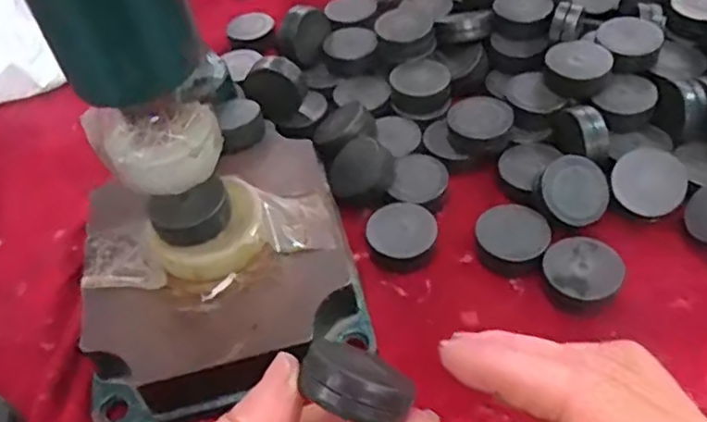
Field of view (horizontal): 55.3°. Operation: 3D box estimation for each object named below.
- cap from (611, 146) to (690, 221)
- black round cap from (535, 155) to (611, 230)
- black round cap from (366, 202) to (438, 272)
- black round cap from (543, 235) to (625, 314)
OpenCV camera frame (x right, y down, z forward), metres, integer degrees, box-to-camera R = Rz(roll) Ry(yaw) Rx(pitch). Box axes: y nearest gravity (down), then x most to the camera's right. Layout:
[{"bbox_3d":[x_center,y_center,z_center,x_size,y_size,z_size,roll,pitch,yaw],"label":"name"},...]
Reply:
[{"bbox_3d":[0.136,-0.014,0.309,0.031,0.007,0.032,-1,82,9],"label":"cap"},{"bbox_3d":[0.101,-0.009,0.313,0.032,0.010,0.033,-19,74,-13],"label":"black round cap"},{"bbox_3d":[0.023,0.012,0.318,0.031,0.013,0.030,-3,47,3],"label":"black round cap"},{"bbox_3d":[0.097,0.029,0.291,0.032,0.014,0.034,-3,47,3],"label":"black round cap"}]

